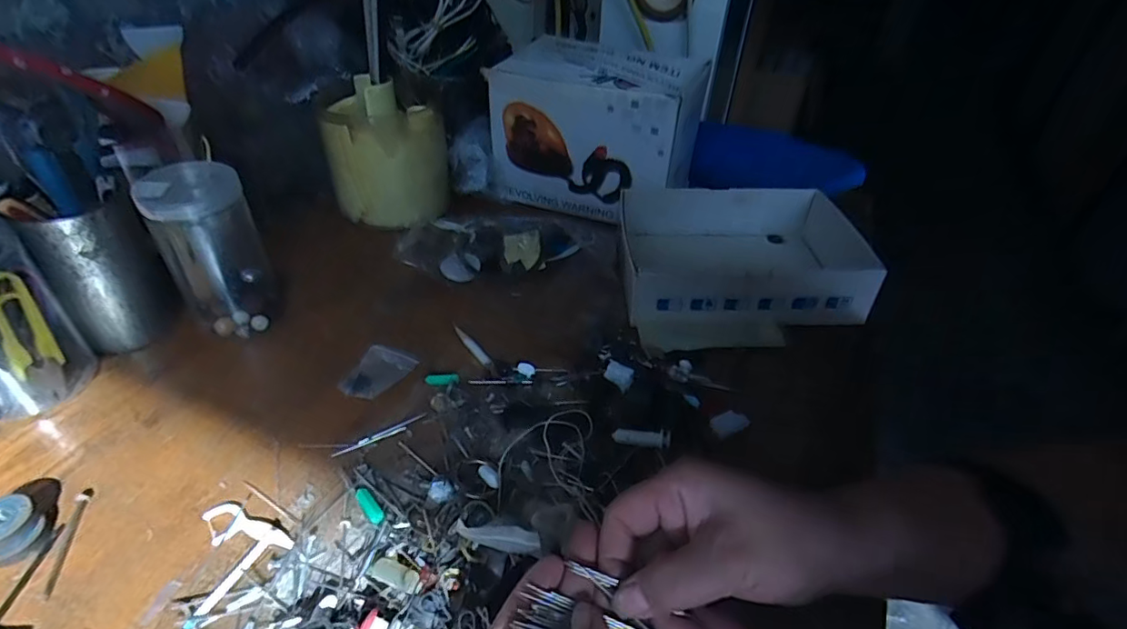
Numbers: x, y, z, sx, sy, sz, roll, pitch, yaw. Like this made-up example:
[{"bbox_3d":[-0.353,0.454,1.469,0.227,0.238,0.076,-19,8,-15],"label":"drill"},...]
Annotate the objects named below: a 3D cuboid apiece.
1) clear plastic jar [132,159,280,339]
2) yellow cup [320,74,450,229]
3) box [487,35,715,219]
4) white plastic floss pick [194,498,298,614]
[{"bbox_3d":[-0.263,-0.046,0.400,0.063,0.124,0.058,-22,44,-28],"label":"clear plastic jar"},{"bbox_3d":[-0.183,-0.169,0.555,0.112,0.128,0.099,-5,39,-9],"label":"yellow cup"},{"bbox_3d":[0.037,-0.205,0.585,0.201,0.136,0.138,16,40,16],"label":"box"},{"bbox_3d":[-0.187,0.127,0.292,0.056,0.004,0.048,29,45,29],"label":"white plastic floss pick"}]

